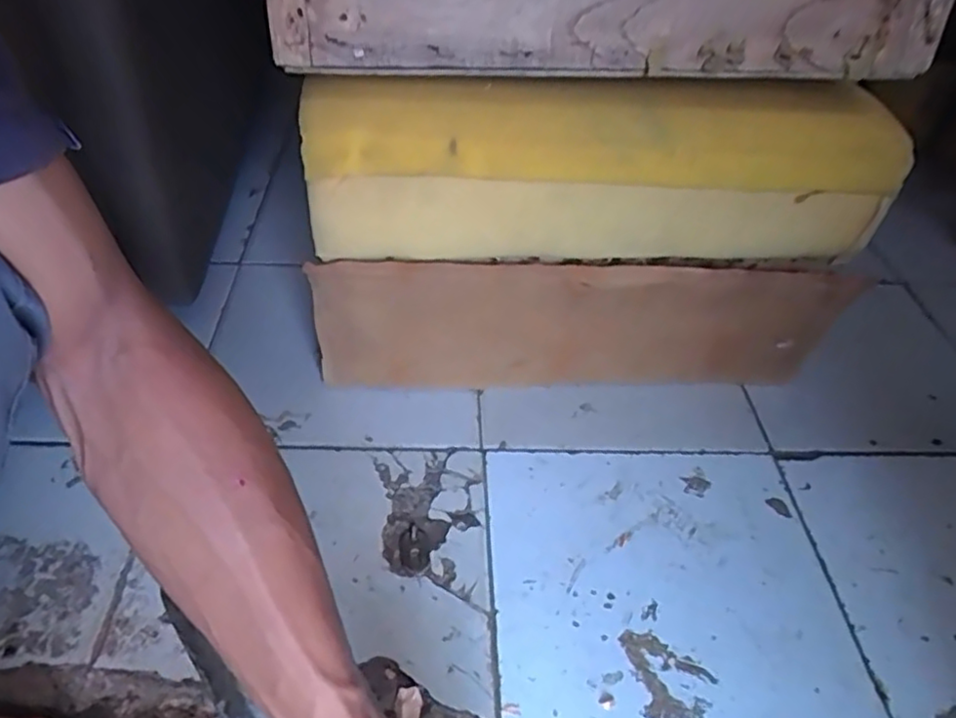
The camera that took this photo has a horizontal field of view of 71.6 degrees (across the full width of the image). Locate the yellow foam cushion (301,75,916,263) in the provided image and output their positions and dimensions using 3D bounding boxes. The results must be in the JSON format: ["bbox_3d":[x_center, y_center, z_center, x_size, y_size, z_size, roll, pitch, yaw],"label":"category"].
[{"bbox_3d":[0.116,-0.159,0.572,0.511,0.145,0.065,-2,43,-8],"label":"yellow foam cushion"}]

